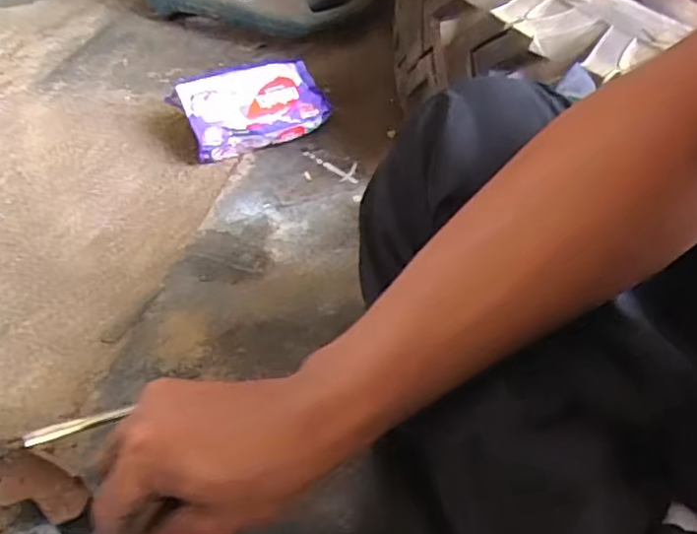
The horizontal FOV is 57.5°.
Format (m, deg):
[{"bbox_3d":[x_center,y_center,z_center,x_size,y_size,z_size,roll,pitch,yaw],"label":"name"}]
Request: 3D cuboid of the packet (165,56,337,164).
[{"bbox_3d":[-0.105,-0.178,0.713,0.166,0.078,0.080,-19,51,-23],"label":"packet"}]

